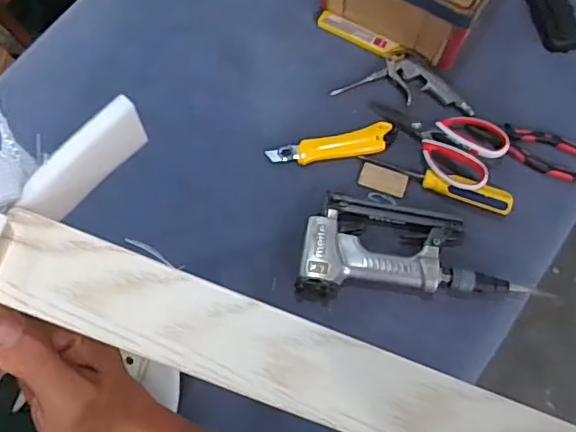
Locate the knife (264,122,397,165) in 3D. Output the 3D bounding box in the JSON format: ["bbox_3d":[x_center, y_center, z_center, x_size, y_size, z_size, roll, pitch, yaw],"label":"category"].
[{"bbox_3d":[0.062,-0.093,0.754,0.172,0.019,0.042,-13,72,-3],"label":"knife"}]

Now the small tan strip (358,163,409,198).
[{"bbox_3d":[0.127,-0.048,0.745,0.062,0.008,0.035,20,74,8],"label":"small tan strip"}]

